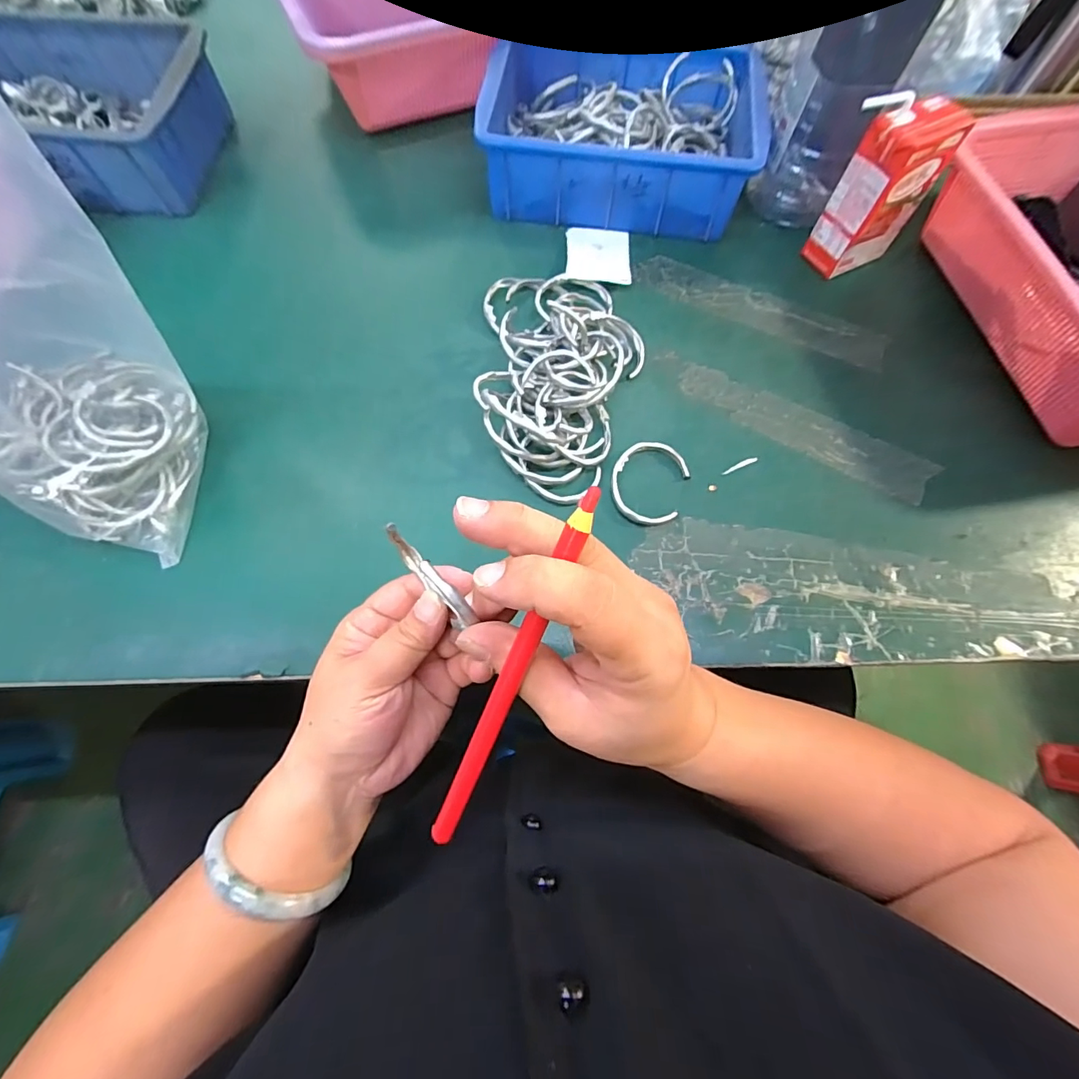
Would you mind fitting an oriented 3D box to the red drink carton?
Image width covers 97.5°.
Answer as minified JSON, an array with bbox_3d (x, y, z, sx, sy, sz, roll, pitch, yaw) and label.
[{"bbox_3d":[0.278,-0.286,0.390,0.069,0.116,0.049,-28,72,-11],"label":"red drink carton"}]

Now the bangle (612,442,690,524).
[{"bbox_3d":[0.081,-0.043,0.351,0.052,0.004,0.067,20,70,7],"label":"bangle"}]

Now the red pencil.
[{"bbox_3d":[-0.013,0.056,0.178,0.009,0.005,0.165,26,109,9],"label":"red pencil"}]

